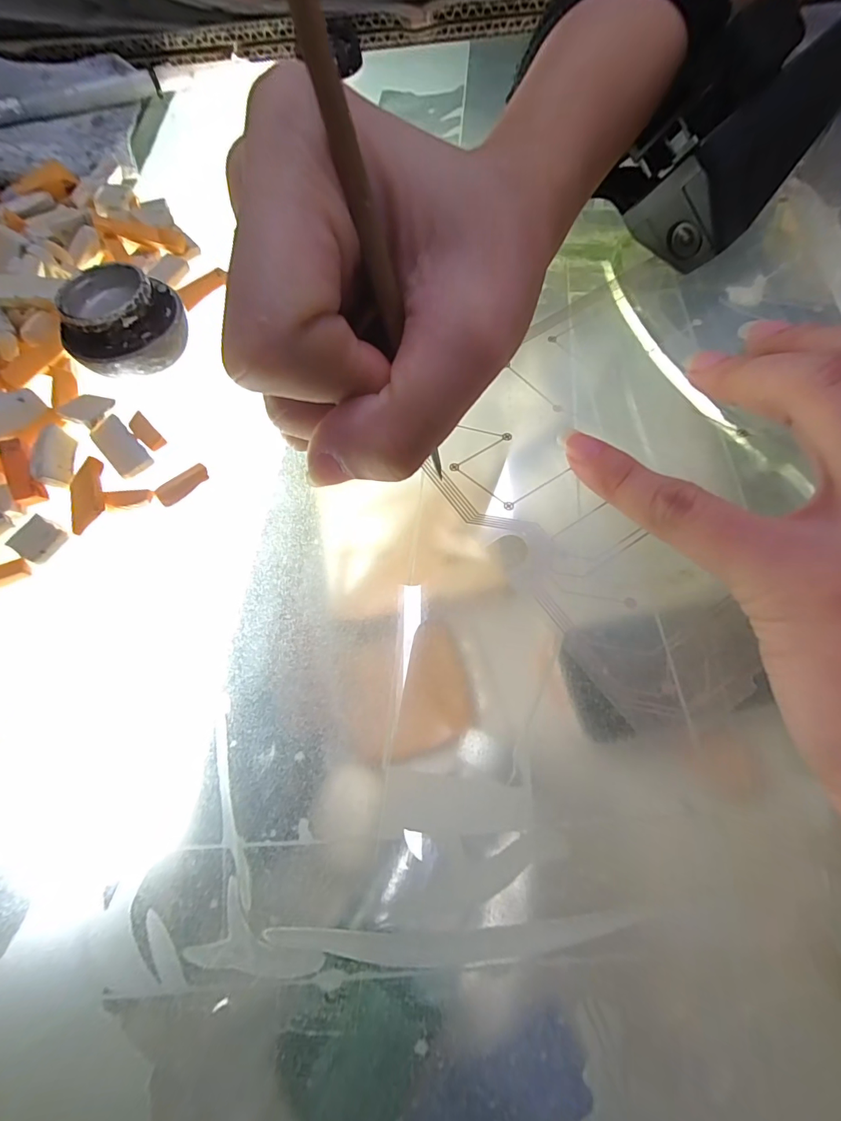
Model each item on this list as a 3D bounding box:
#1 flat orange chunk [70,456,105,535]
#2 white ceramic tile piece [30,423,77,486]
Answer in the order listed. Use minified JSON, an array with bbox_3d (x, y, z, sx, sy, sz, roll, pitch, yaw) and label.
[{"bbox_3d":[-0.094,-0.019,0.121,0.008,0.004,0.023,-18,65,-4],"label":"flat orange chunk"},{"bbox_3d":[-0.108,-0.031,0.127,0.006,0.007,0.020,-14,65,-2],"label":"white ceramic tile piece"}]

